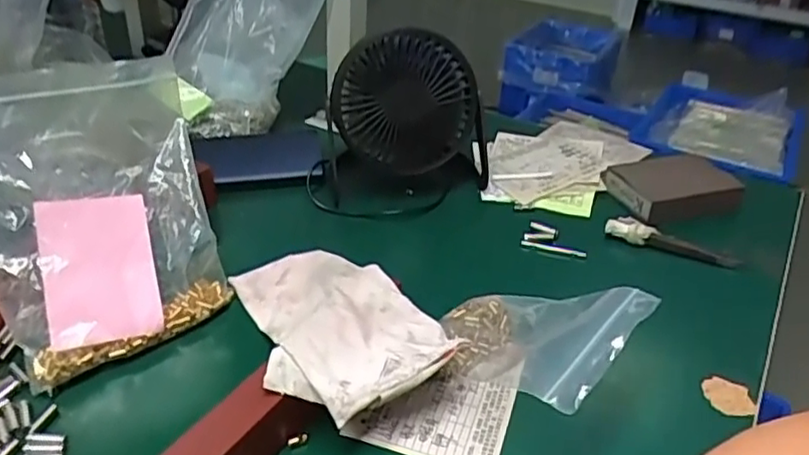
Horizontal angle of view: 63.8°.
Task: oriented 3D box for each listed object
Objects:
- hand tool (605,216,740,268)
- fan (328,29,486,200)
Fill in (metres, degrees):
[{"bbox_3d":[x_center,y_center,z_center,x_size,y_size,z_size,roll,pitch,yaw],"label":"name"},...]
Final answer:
[{"bbox_3d":[0.217,0.010,0.530,0.101,0.018,0.015,14,34,16],"label":"hand tool"},{"bbox_3d":[0.005,-0.100,0.595,0.143,0.140,0.092,0,33,-7],"label":"fan"}]

